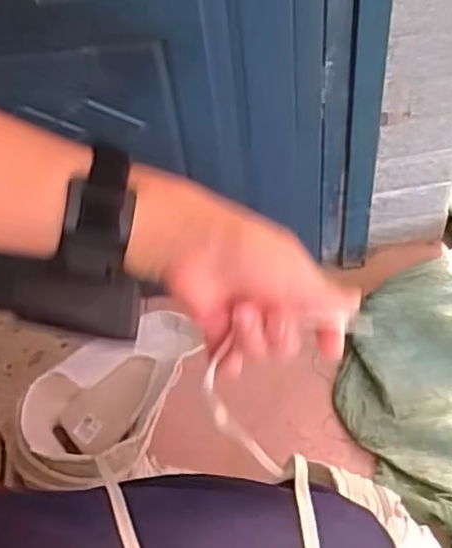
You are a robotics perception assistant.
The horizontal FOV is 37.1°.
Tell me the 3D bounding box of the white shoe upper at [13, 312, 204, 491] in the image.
[{"bbox_3d":[-0.121,0.123,0.722,0.147,0.071,0.197,22,57,21],"label":"white shoe upper"}]

